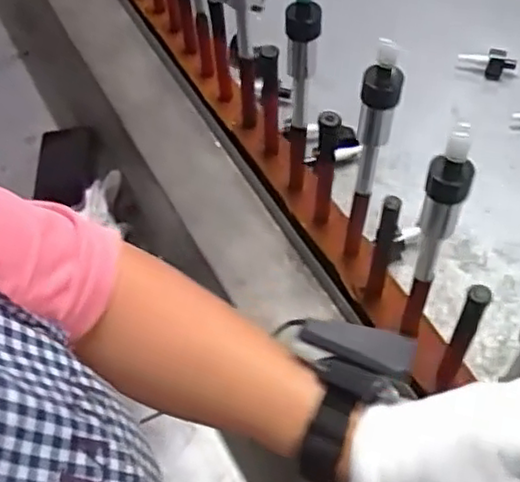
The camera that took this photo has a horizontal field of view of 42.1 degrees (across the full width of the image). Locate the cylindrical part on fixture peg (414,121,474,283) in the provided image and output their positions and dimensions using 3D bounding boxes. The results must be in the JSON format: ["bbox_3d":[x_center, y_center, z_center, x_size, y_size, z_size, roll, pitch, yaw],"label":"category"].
[{"bbox_3d":[0.131,-0.021,0.486,0.026,0.169,0.026,-1,53,2],"label":"cylindrical part on fixture peg"}]

